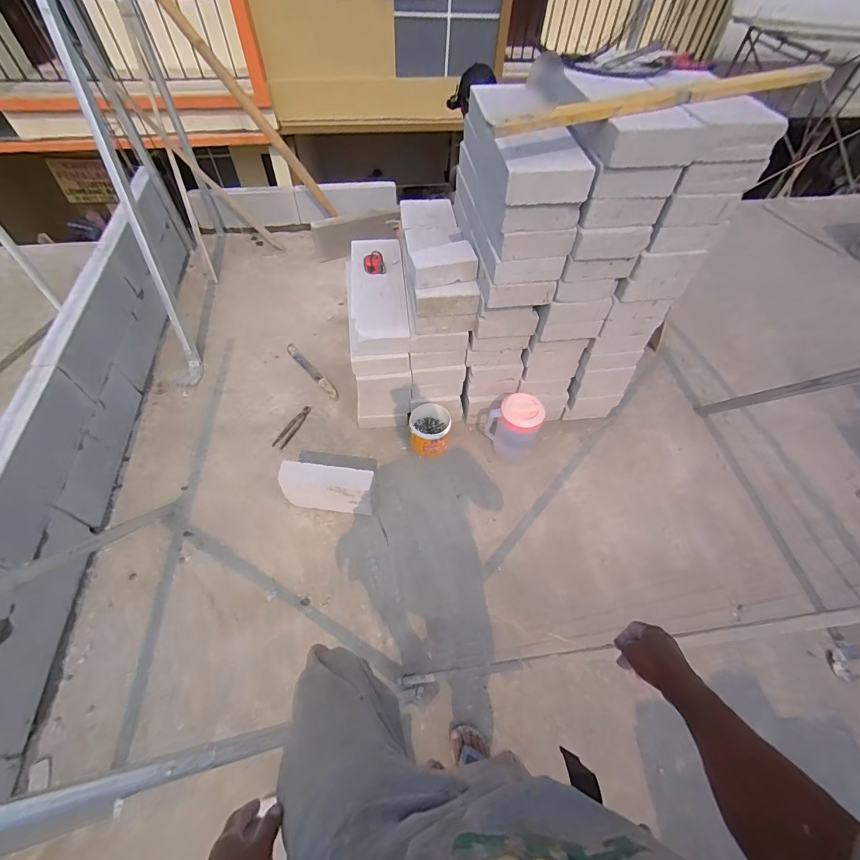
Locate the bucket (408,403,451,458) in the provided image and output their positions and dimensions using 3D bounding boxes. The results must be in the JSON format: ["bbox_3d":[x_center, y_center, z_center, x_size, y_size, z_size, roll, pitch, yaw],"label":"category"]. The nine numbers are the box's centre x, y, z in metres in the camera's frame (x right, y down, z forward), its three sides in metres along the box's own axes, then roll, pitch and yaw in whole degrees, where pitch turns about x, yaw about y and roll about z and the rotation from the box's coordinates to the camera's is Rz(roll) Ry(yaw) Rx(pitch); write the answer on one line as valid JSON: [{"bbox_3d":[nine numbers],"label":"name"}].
[{"bbox_3d":[-0.004,0.000,1.571,0.164,0.140,0.172,1,56,-1],"label":"bucket"}]

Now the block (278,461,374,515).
[{"bbox_3d":[-0.343,0.209,1.361,0.294,0.220,0.086,7,56,3],"label":"block"}]

